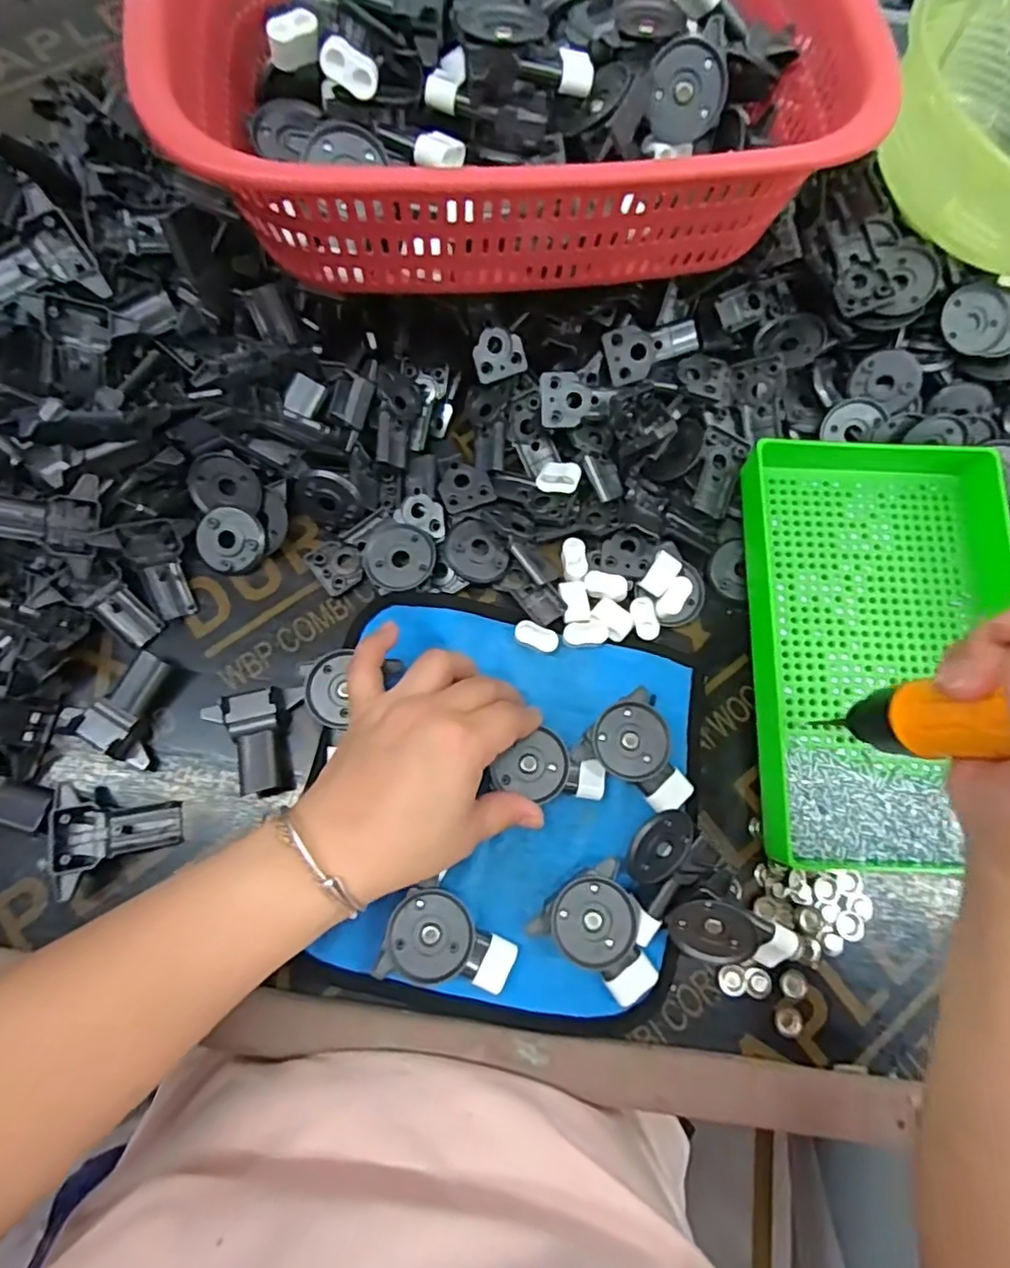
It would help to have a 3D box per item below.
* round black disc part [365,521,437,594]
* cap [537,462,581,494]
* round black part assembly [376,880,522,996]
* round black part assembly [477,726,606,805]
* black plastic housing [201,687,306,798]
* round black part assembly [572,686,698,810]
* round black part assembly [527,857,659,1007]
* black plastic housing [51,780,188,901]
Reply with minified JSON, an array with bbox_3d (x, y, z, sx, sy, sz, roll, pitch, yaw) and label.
[{"bbox_3d":[-0.065,-0.049,0.386,0.040,0.004,0.045,-37,78,-11],"label":"round black disc part"},{"bbox_3d":[0.035,-0.100,0.408,0.027,0.007,0.019,9,102,16],"label":"cap"},{"bbox_3d":[-0.027,0.157,0.323,0.065,0.018,0.045,18,74,3],"label":"round black part assembly"},{"bbox_3d":[0.025,0.075,0.350,0.063,0.019,0.036,13,74,2],"label":"round black part assembly"},{"bbox_3d":[-0.142,0.061,0.357,0.051,0.020,0.058,-5,74,-3],"label":"black plastic housing"},{"bbox_3d":[0.080,0.063,0.360,0.063,0.025,0.055,32,75,7],"label":"round black part assembly"},{"bbox_3d":[0.054,0.152,0.332,0.064,0.025,0.051,37,76,8],"label":"round black part assembly"},{"bbox_3d":[-0.206,0.108,0.337,0.058,0.022,0.053,-3,74,-3],"label":"black plastic housing"}]

